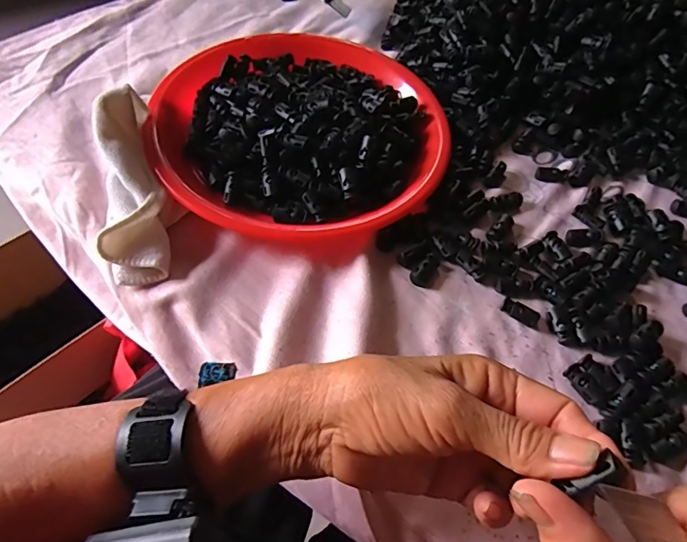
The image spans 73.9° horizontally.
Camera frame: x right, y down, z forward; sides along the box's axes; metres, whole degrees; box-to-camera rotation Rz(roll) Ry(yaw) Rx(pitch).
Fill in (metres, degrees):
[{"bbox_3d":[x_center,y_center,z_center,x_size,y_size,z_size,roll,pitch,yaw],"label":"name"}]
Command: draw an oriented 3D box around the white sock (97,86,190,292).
[{"bbox_3d":[-0.157,-0.063,0.344,0.052,0.033,0.148,-12,79,-10],"label":"white sock"}]

